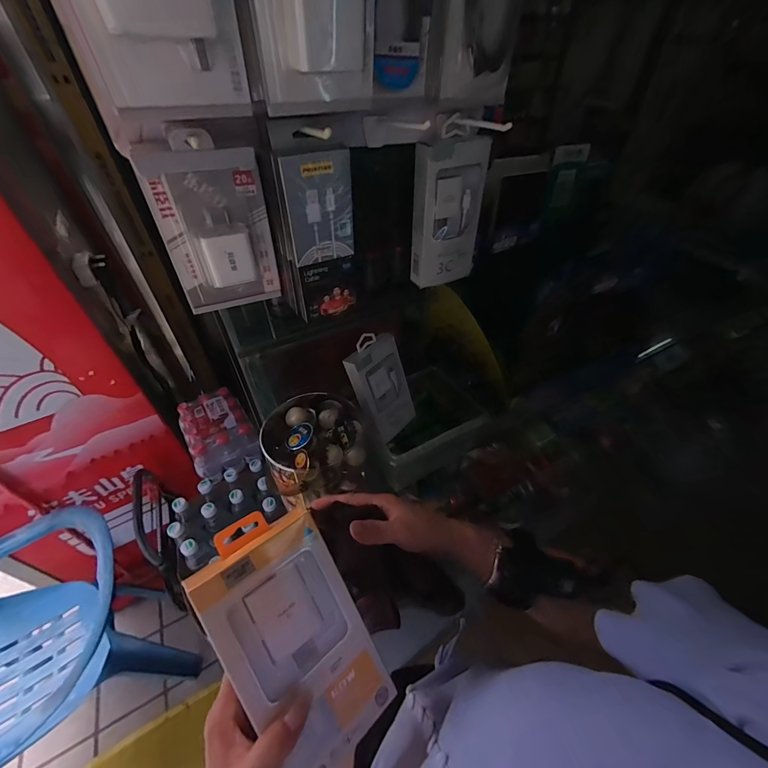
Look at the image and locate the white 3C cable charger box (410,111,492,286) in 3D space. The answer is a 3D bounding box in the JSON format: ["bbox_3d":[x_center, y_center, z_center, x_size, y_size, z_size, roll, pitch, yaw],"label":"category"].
[{"bbox_3d":[0.086,-0.233,0.453,0.089,0.183,0.040,-25,48,-24],"label":"white 3C cable charger box"}]

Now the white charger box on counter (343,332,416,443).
[{"bbox_3d":[0.000,0.007,0.574,0.091,0.183,0.029,-36,34,-26],"label":"white charger box on counter"}]

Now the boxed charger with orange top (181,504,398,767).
[{"bbox_3d":[-0.070,0.200,0.270,0.097,0.021,0.192,-27,91,-35],"label":"boxed charger with orange top"}]

